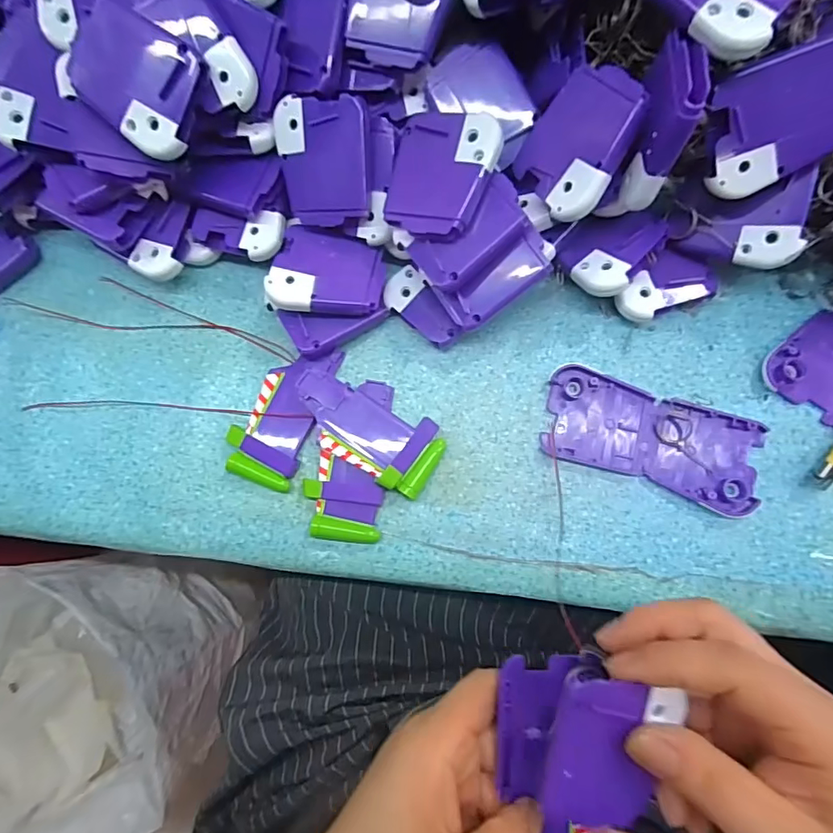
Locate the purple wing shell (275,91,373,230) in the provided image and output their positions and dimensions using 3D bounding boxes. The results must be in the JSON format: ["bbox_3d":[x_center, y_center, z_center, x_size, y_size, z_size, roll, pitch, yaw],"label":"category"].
[{"bbox_3d":[-0.049,-0.135,0.266,0.051,0.006,0.060,10,113,14],"label":"purple wing shell"}]

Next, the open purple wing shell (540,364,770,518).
[{"bbox_3d":[0.129,0.012,0.276,0.115,0.008,0.052,18,83,7],"label":"open purple wing shell"}]

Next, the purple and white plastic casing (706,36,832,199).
[{"bbox_3d":[0.165,-0.134,0.225,0.062,0.010,0.050,-18,115,15],"label":"purple and white plastic casing"}]

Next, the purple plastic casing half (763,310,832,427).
[{"bbox_3d":[0.227,-0.029,0.274,0.051,0.007,0.059,40,86,9],"label":"purple plastic casing half"}]

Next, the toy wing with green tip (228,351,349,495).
[{"bbox_3d":[-0.079,-0.003,0.288,0.041,0.010,0.084,20,83,7],"label":"toy wing with green tip"}]

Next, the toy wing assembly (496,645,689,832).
[{"bbox_3d":[0.063,0.164,0.209,0.061,0.045,0.130,7,92,4],"label":"toy wing assembly"}]

